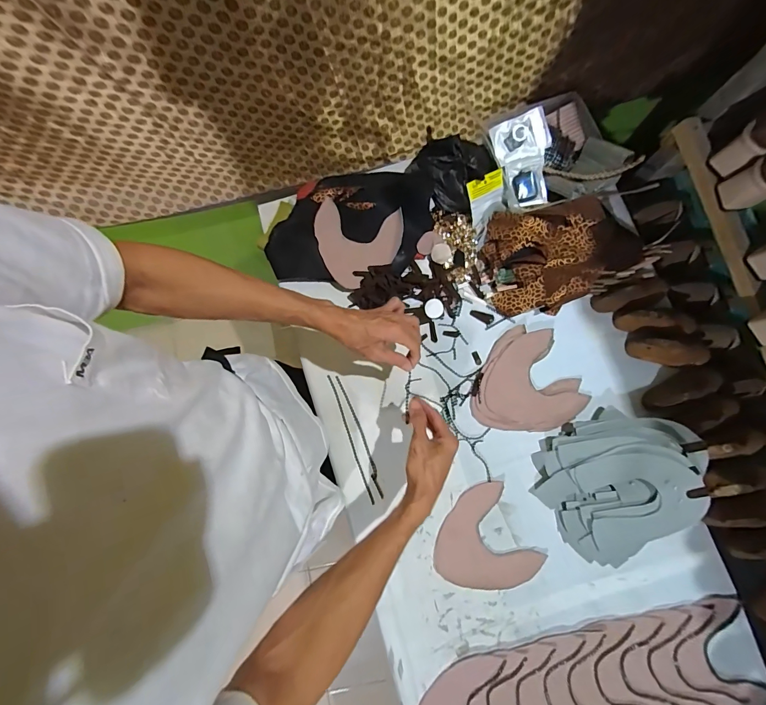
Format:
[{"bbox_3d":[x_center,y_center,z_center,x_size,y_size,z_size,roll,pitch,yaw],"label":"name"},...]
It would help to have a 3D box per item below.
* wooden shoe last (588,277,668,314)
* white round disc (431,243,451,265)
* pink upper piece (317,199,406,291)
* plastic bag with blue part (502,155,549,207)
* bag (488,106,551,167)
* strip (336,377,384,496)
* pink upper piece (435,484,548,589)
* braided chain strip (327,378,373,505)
[{"bbox_3d":[0.454,-0.107,0.649,0.136,0.053,0.041,-16,80,-1],"label":"wooden shoe last"},{"bbox_3d":[0.109,-0.186,0.671,0.035,0.004,0.037,1,100,8],"label":"white round disc"},{"bbox_3d":[-0.055,-0.204,0.671,0.159,0.017,0.162,17,81,4],"label":"pink upper piece"},{"bbox_3d":[0.264,-0.313,0.664,0.073,0.015,0.086,-6,101,9],"label":"plastic bag with blue part"},{"bbox_3d":[0.252,-0.392,0.653,0.099,0.015,0.072,-21,104,9],"label":"bag"},{"bbox_3d":[-0.040,0.148,0.636,0.014,0.009,0.223,-21,80,-2],"label":"strip"},{"bbox_3d":[0.167,0.329,0.610,0.163,0.010,0.161,-32,81,-4],"label":"pink upper piece"},{"bbox_3d":[-0.058,0.152,0.631,0.007,0.007,0.234,-20,80,-2],"label":"braided chain strip"}]

